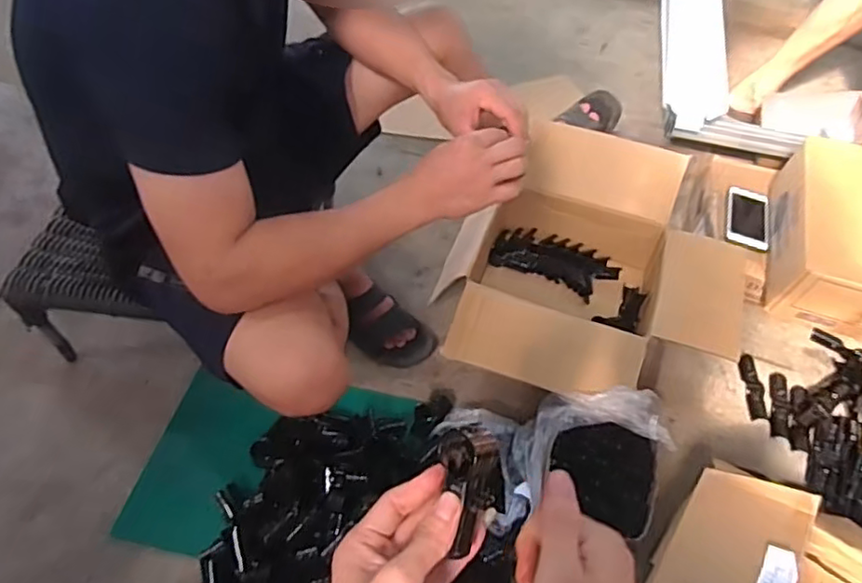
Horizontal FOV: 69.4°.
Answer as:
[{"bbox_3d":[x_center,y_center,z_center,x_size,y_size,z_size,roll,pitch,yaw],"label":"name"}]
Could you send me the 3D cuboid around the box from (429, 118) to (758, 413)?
[{"bbox_3d":[0.286,-0.035,1.094,0.497,0.198,0.502,23,53,14],"label":"box"}]

